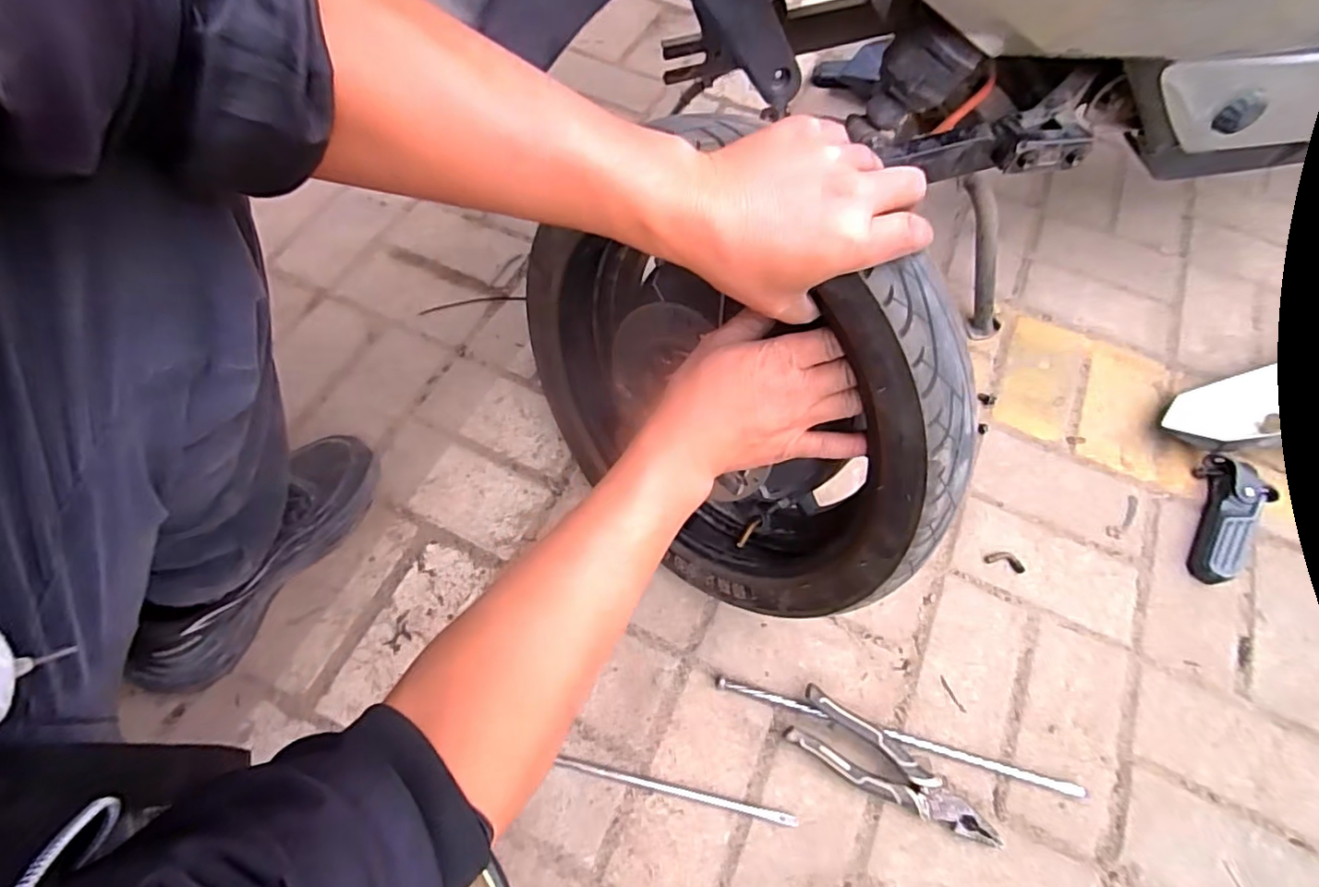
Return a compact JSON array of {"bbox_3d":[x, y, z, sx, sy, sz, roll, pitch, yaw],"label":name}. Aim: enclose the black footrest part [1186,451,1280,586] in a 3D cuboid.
[{"bbox_3d":[0.623,0.086,0.677,0.072,0.029,0.151,37,68,14],"label":"black footrest part"}]

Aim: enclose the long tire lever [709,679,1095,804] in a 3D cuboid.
[{"bbox_3d":[0.220,0.272,0.567,0.341,0.011,0.014,15,65,5],"label":"long tire lever"}]

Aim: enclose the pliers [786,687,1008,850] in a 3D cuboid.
[{"bbox_3d":[0.209,0.295,0.547,0.192,0.028,0.051,30,67,12],"label":"pliers"}]

